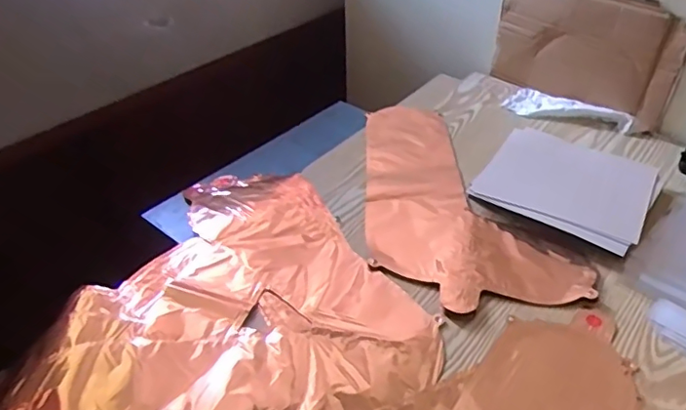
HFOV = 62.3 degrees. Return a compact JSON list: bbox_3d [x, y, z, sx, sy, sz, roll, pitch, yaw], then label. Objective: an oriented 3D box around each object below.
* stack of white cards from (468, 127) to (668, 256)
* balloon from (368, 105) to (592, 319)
[{"bbox_3d":[0.283,-0.026,0.714,0.192,0.026,0.162,26,46,29],"label":"stack of white cards"},{"bbox_3d":[0.118,-0.021,0.738,0.209,0.005,0.417,-9,40,-10],"label":"balloon"}]

